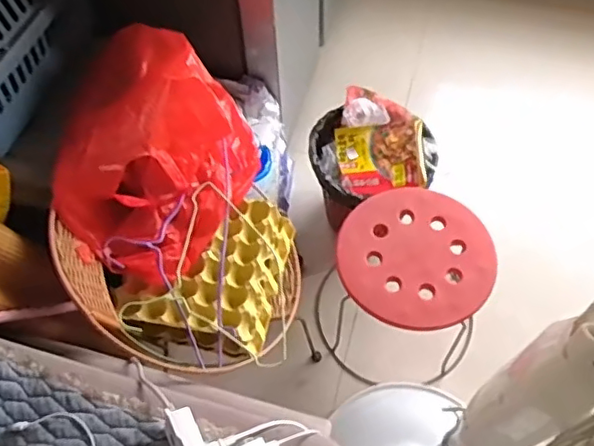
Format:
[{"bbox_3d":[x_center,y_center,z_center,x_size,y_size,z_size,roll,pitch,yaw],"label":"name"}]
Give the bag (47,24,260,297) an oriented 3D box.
[{"bbox_3d":[-0.248,-0.128,1.110,0.276,0.238,0.425,10,60,7],"label":"bag"}]

